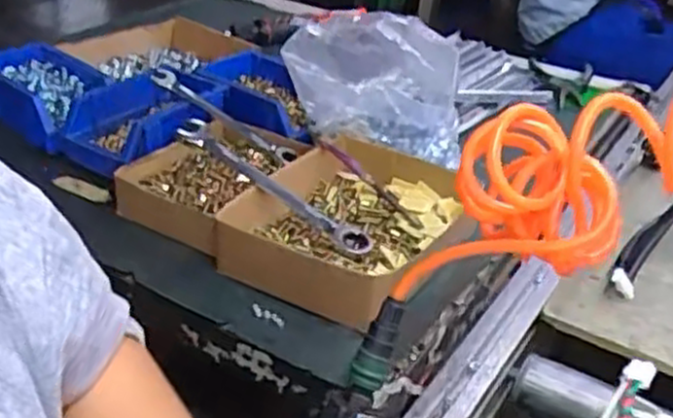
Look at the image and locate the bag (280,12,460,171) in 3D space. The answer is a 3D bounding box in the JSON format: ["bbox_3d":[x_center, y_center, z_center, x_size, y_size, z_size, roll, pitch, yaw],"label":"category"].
[{"bbox_3d":[0.036,-0.121,0.807,0.184,0.151,0.082,10,31,10],"label":"bag"}]

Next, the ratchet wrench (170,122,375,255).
[{"bbox_3d":[-0.057,-0.023,0.721,0.217,0.016,0.034,34,39,14],"label":"ratchet wrench"}]

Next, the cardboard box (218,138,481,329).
[{"bbox_3d":[0.011,0.010,0.723,0.193,0.049,0.211,22,35,28],"label":"cardboard box"}]

